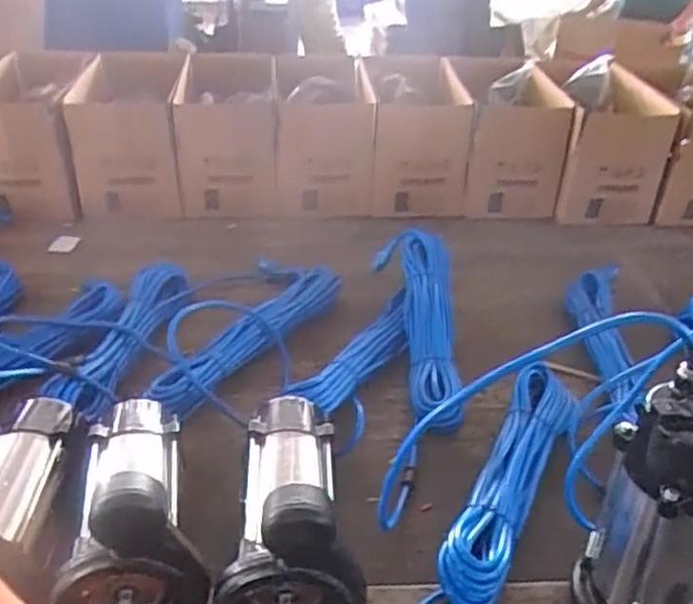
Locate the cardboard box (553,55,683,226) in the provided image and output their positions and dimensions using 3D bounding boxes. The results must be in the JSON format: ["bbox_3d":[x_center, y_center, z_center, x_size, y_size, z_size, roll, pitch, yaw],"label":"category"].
[{"bbox_3d":[0.521,-0.312,1.389,0.179,0.224,0.284,8,33,10],"label":"cardboard box"}]

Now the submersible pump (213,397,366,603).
[{"bbox_3d":[-0.063,0.171,0.653,0.119,0.159,0.233,-4,33,-10],"label":"submersible pump"}]

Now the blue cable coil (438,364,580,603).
[{"bbox_3d":[0.180,0.181,0.745,0.073,0.061,0.351,15,35,21],"label":"blue cable coil"}]

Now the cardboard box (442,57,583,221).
[{"bbox_3d":[0.306,-0.335,1.397,0.190,0.236,0.361,-2,32,-5],"label":"cardboard box"}]

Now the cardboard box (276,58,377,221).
[{"bbox_3d":[-0.051,-0.351,1.396,0.173,0.238,0.356,-1,32,-5],"label":"cardboard box"}]

